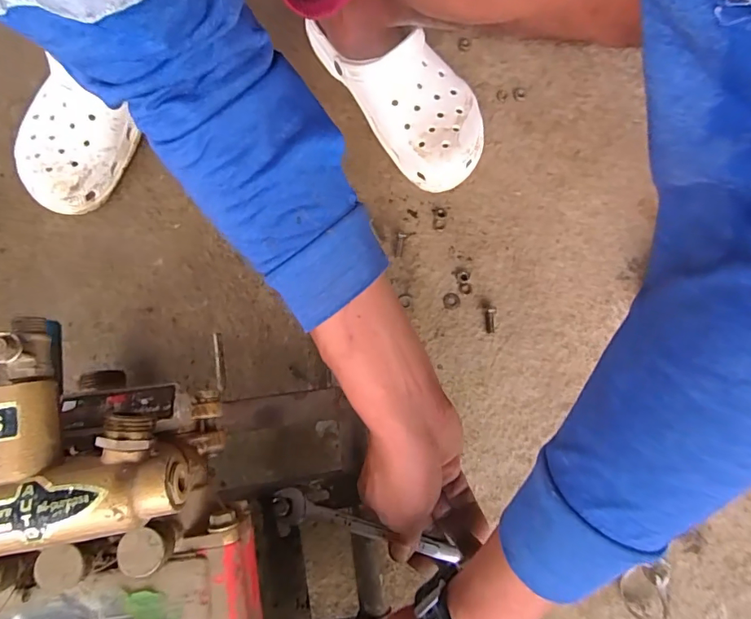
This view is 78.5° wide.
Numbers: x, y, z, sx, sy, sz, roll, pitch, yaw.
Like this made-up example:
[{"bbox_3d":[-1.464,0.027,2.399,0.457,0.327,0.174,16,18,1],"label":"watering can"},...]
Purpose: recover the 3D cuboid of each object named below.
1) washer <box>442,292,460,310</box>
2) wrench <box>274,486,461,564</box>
[{"bbox_3d":[0.084,-0.009,0.505,0.019,0.004,0.018,0,80,-1],"label":"washer"},{"bbox_3d":[-0.009,0.178,0.376,0.153,0.014,0.025,15,80,6],"label":"wrench"}]

